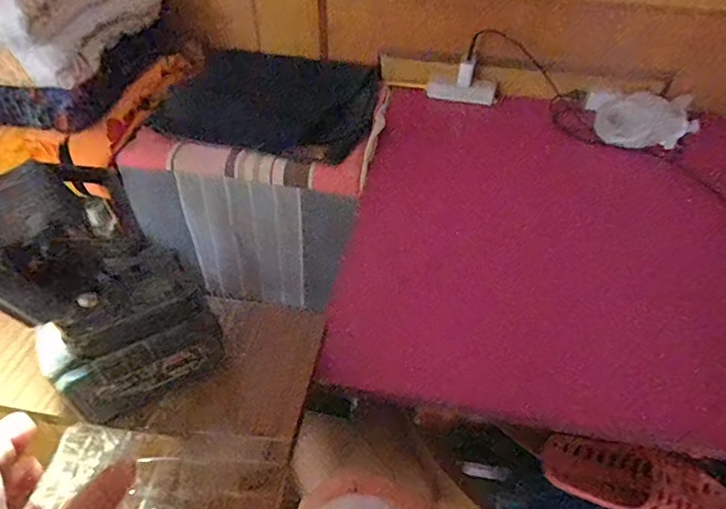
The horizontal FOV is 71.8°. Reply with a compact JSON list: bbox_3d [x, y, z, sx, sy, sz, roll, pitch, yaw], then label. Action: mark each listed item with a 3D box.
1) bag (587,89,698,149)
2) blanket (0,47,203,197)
[{"bbox_3d":[0.446,-0.218,0.805,0.171,0.079,0.065,17,45,16],"label":"bag"},{"bbox_3d":[-0.578,-0.253,0.851,0.473,0.091,0.343,9,44,8],"label":"blanket"}]

